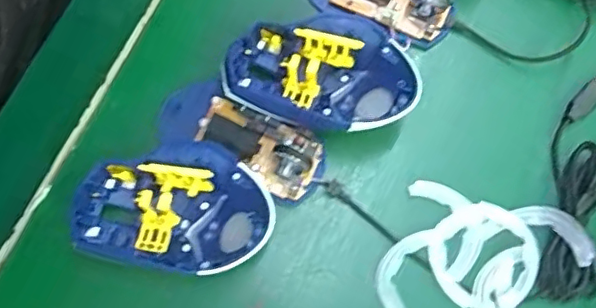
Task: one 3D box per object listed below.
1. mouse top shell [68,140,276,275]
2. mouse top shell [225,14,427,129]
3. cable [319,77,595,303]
[{"bbox_3d":[-0.073,0.031,0.342,0.114,0.033,0.072,10,75,2],"label":"mouse top shell"},{"bbox_3d":[0.015,-0.052,0.371,0.122,0.039,0.081,12,75,2],"label":"mouse top shell"},{"bbox_3d":[0.137,0.031,0.347,0.205,0.028,0.121,-22,77,-6],"label":"cable"}]

